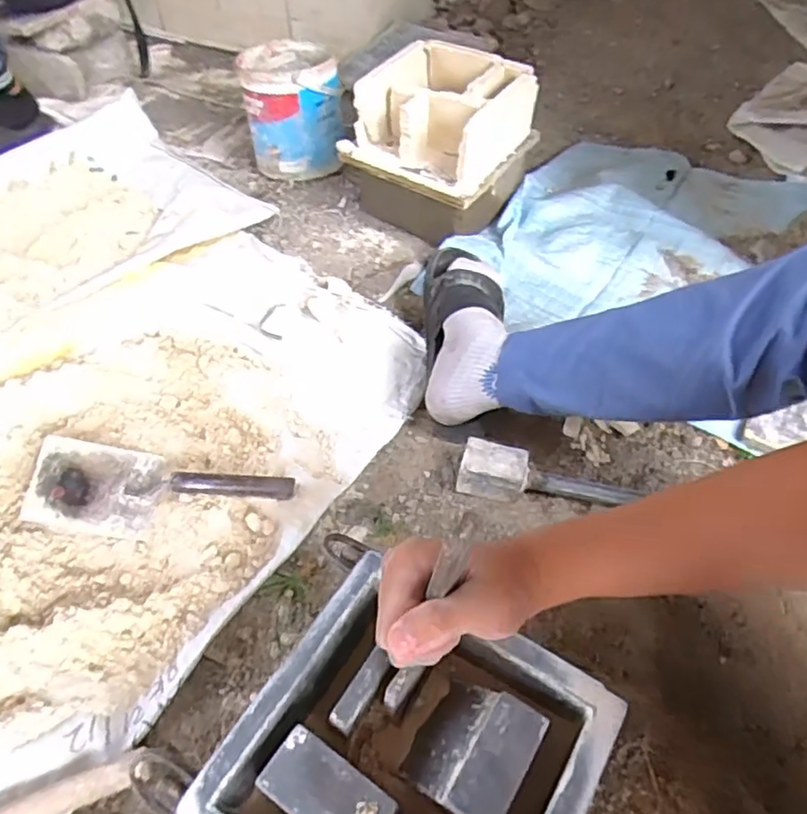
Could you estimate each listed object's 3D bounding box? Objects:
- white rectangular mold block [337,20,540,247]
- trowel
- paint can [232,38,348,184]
[{"bbox_3d":[0.054,-0.436,1.040,0.248,0.213,0.235,26,56,20],"label":"white rectangular mold block"},{"bbox_3d":[-0.270,0.087,0.719,0.280,0.055,0.109,-1,50,2],"label":"trowel"},{"bbox_3d":[-0.202,-0.551,1.176,0.175,0.182,0.178,-12,50,-8],"label":"paint can"}]

